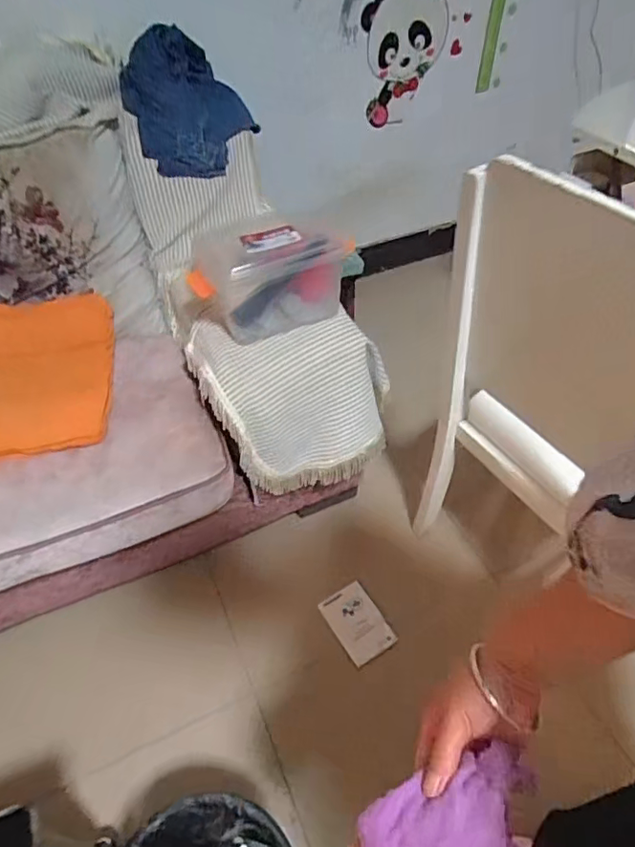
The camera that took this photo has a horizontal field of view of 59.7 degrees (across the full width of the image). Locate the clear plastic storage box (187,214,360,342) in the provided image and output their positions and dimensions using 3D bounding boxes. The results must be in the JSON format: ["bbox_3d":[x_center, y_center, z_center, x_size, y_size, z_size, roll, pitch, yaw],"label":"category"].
[{"bbox_3d":[-0.098,-0.293,1.074,0.276,0.186,0.180,-14,49,-11],"label":"clear plastic storage box"}]

